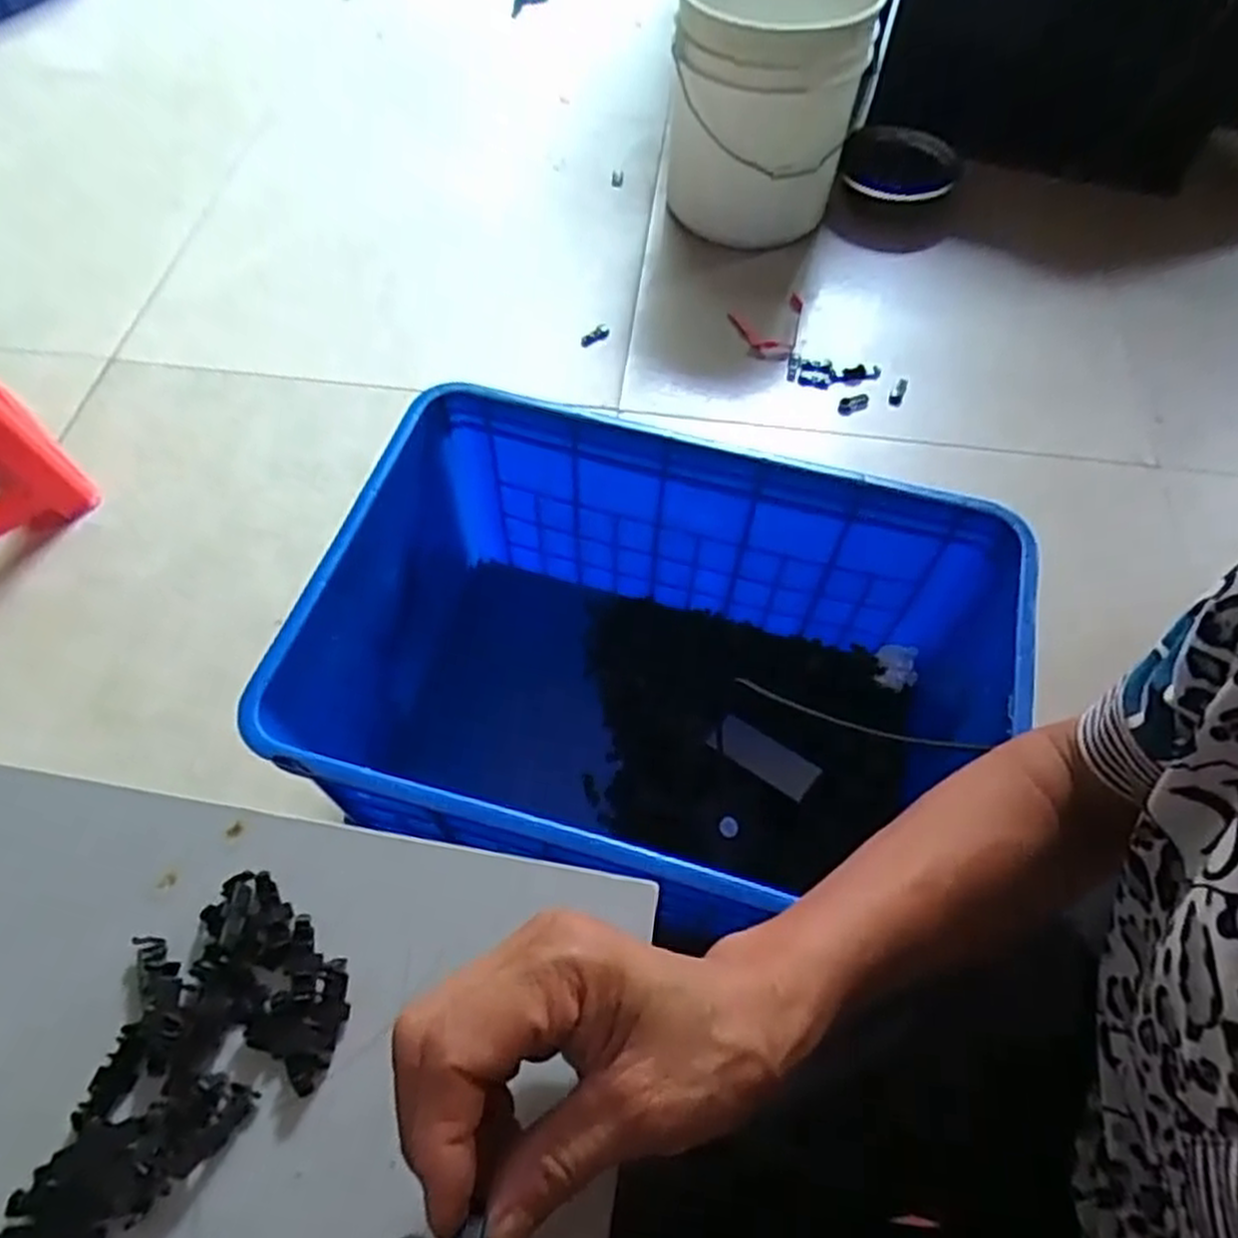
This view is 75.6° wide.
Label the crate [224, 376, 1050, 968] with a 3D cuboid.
[{"bbox_3d":[0.027,0.067,0.782,0.611,0.298,0.402,16,59,7],"label":"crate"}]

